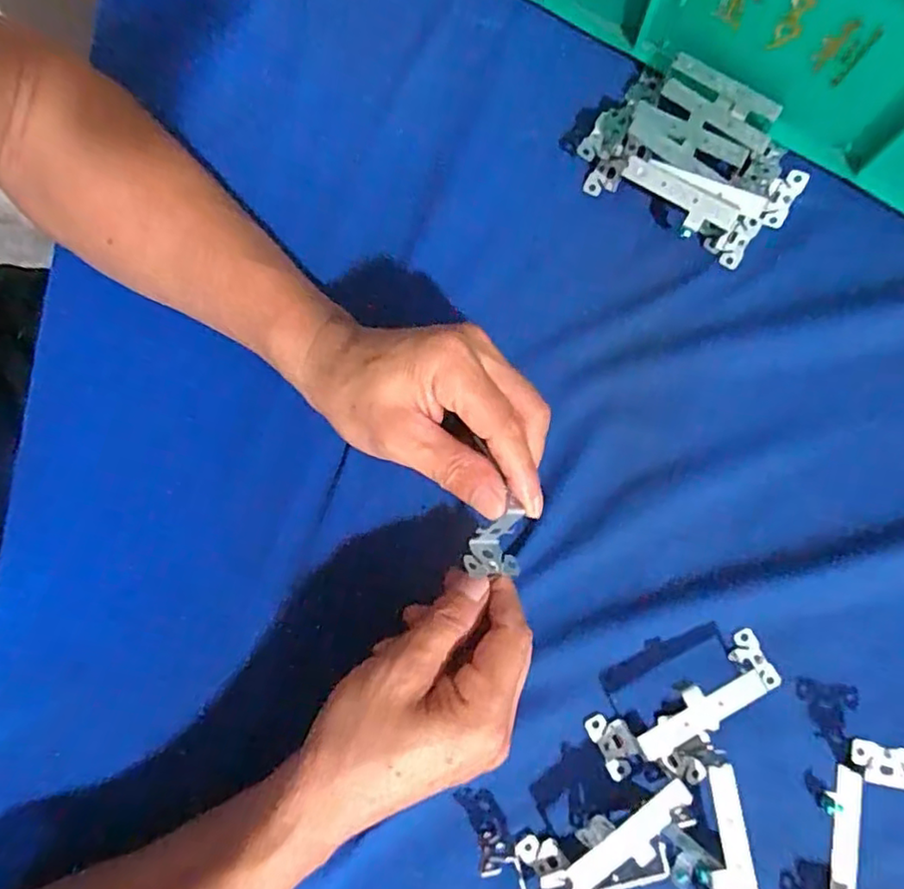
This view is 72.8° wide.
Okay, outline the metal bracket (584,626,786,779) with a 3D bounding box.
[{"bbox_3d":[0.124,0.137,0.317,0.103,0.027,0.032,-27,80,-4],"label":"metal bracket"}]

